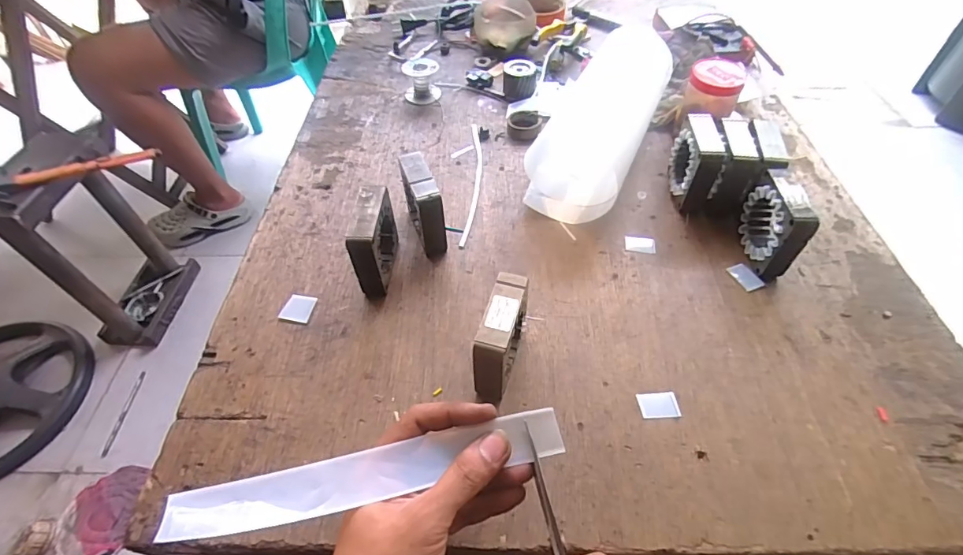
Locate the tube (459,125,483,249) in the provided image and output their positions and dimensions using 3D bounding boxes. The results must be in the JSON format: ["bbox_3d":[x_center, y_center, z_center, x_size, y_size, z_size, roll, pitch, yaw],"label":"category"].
[{"bbox_3d":[-0.008,-0.113,0.532,0.017,0.004,0.206,1,51,3],"label":"tube"}]

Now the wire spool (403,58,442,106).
[{"bbox_3d":[-0.082,-0.270,0.637,0.047,0.044,0.050,-1,51,1],"label":"wire spool"}]

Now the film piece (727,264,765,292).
[{"bbox_3d":[0.247,-0.001,0.438,0.019,0.004,0.031,-27,58,-7],"label":"film piece"}]

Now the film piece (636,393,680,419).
[{"bbox_3d":[0.138,0.099,0.362,0.030,0.004,0.020,-3,51,-1],"label":"film piece"}]

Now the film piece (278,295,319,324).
[{"bbox_3d":[-0.168,0.028,0.427,0.027,0.005,0.029,5,52,6],"label":"film piece"}]

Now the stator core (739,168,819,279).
[{"bbox_3d":[0.266,-0.049,0.429,0.022,0.077,0.076,0,51,2],"label":"stator core"}]

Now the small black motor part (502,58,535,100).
[{"bbox_3d":[0.052,-0.270,0.634,0.043,0.034,0.045,1,51,3],"label":"small black motor part"}]

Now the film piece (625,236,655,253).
[{"bbox_3d":[0.159,-0.034,0.467,0.029,0.004,0.020,9,52,9],"label":"film piece"}]

